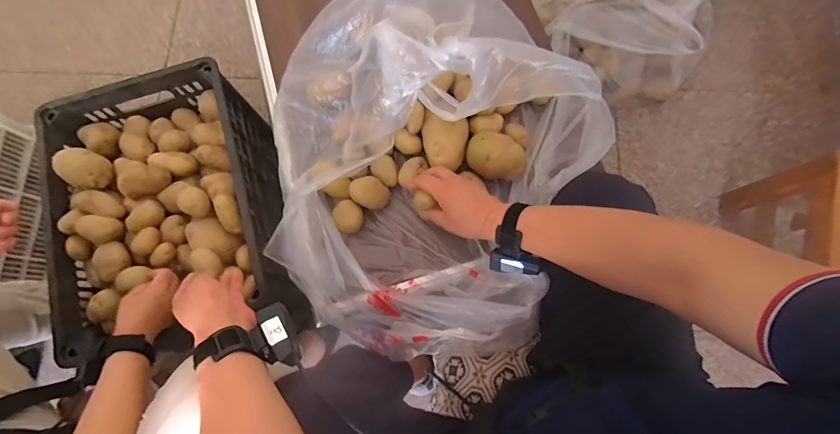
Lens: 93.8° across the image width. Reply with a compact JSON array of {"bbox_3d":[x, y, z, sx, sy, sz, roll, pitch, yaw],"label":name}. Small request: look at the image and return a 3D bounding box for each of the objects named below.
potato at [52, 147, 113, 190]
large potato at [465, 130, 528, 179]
[{"bbox_3d":[-0.603,-0.085,0.706,0.079,0.054,0.072,28,78,8],"label":"potato"},{"bbox_3d":[0.127,-0.101,0.652,0.100,0.047,0.071,5,76,3],"label":"large potato"}]

